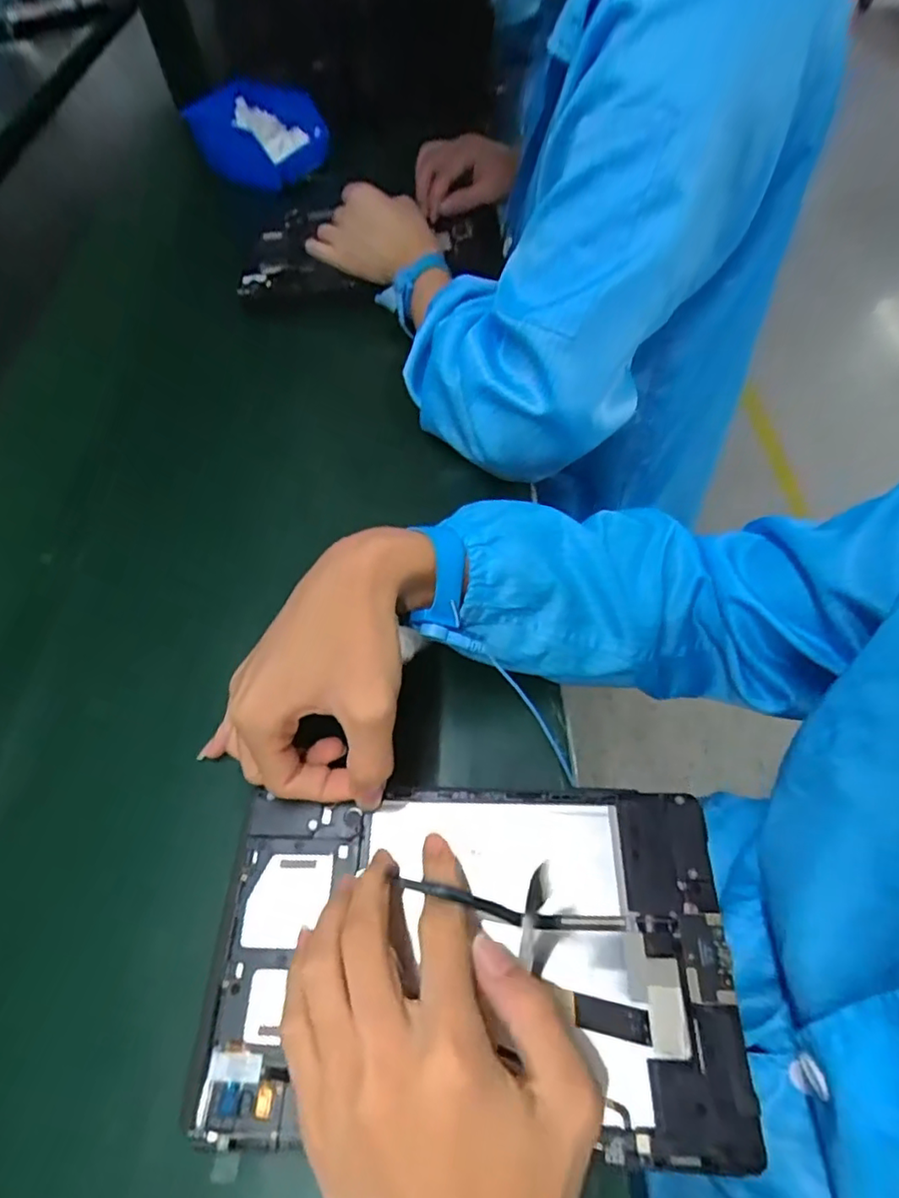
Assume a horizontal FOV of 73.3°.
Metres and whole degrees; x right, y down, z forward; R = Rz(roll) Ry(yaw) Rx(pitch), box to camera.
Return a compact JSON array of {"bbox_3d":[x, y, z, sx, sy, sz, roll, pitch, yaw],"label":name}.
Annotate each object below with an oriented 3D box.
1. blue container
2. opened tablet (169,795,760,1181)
[{"bbox_3d":[-0.237,-0.575,0.741,0.171,0.069,0.116,27,62,19],"label":"blue container"},{"bbox_3d":[0.009,0.167,0.291,0.243,0.007,0.148,0,57,3],"label":"opened tablet"}]

